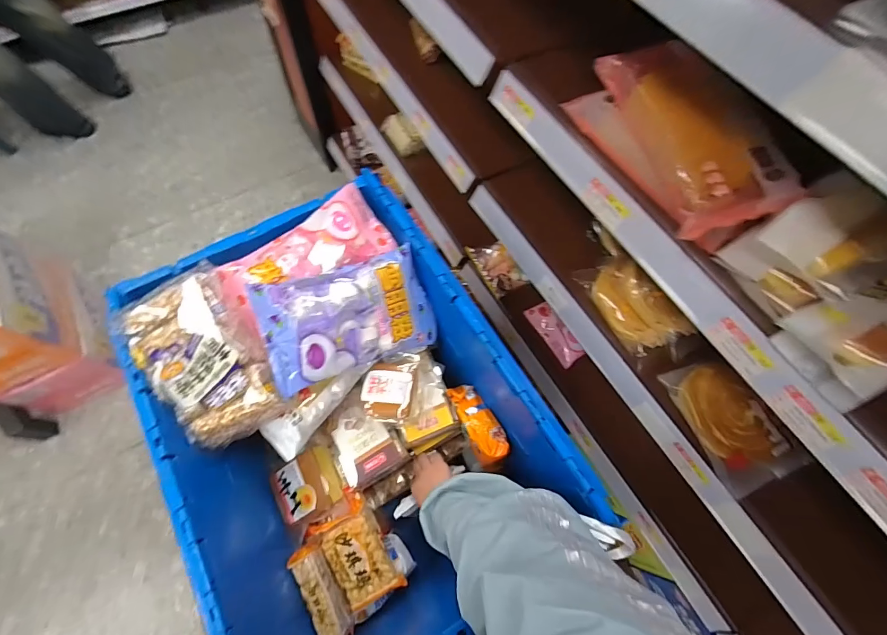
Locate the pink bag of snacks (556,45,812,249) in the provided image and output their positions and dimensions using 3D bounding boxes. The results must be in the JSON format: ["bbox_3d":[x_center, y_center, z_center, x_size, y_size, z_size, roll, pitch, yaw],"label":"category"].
[{"bbox_3d":[0.235,-0.184,0.411,0.098,0.090,0.234,-17,68,-10],"label":"pink bag of snacks"}]

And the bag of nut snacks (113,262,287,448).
[{"bbox_3d":[-0.297,0.056,0.498,0.126,0.054,0.209,-35,94,-2],"label":"bag of nut snacks"}]

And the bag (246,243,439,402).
[{"bbox_3d":[-0.118,0.003,0.535,0.232,0.032,0.151,-21,108,-27],"label":"bag"}]

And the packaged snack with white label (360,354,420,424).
[{"bbox_3d":[-0.078,0.100,0.582,0.075,0.053,0.103,9,66,1],"label":"packaged snack with white label"}]

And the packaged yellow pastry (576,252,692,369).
[{"bbox_3d":[0.281,-0.017,0.589,0.074,0.084,0.175,-17,68,-10],"label":"packaged yellow pastry"}]

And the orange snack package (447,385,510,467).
[{"bbox_3d":[0.053,0.152,0.579,0.051,0.032,0.120,-19,68,-11],"label":"orange snack package"}]

